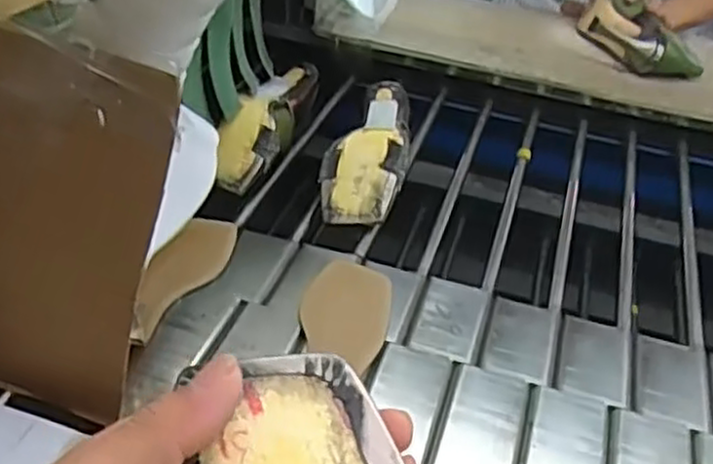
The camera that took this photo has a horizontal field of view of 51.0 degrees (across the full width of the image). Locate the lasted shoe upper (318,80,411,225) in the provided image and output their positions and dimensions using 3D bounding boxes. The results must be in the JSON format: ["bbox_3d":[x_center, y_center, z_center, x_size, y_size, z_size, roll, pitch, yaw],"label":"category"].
[{"bbox_3d":[0.016,-0.092,0.817,0.086,0.077,0.220,8,37,4],"label":"lasted shoe upper"}]

